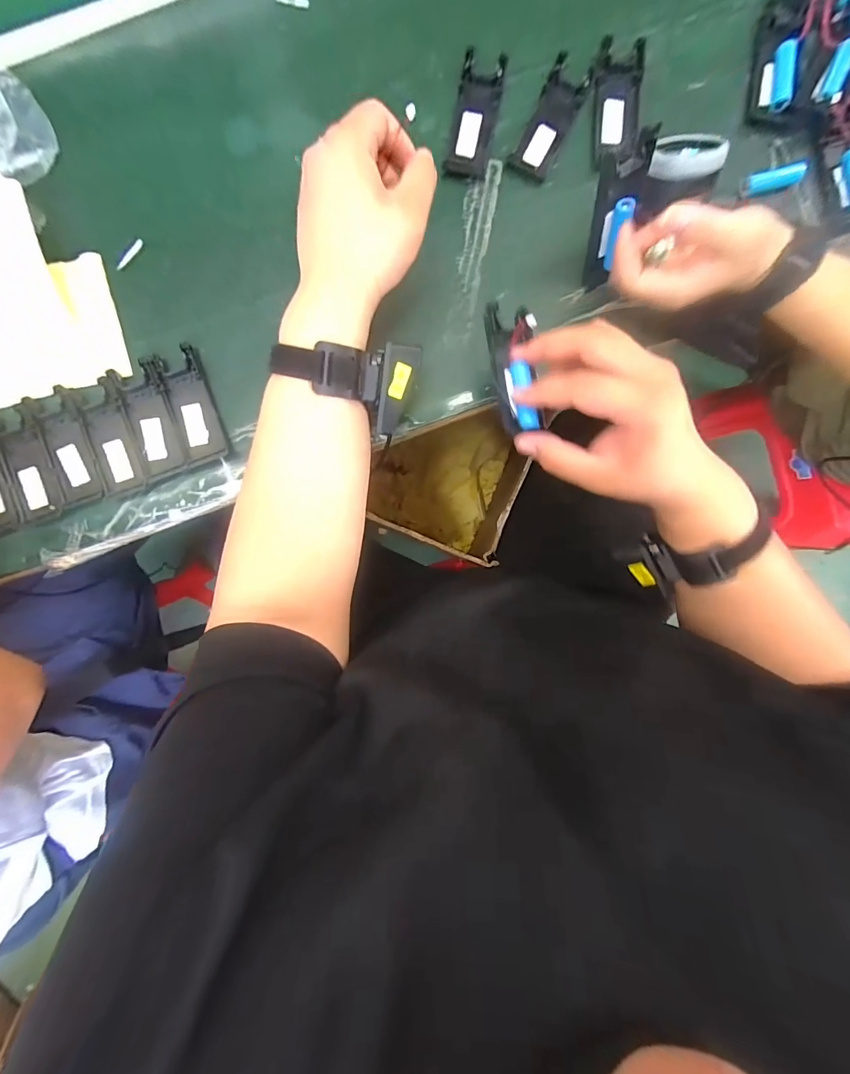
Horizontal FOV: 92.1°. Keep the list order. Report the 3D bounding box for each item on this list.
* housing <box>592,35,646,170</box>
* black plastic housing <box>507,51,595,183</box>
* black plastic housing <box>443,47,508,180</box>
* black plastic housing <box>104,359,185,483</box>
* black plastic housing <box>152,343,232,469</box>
[{"bbox_3d":[0.168,-0.376,0.357,0.039,0.013,0.095,1,92,0],"label":"housing"},{"bbox_3d":[0.110,-0.367,0.359,0.035,0.005,0.100,27,92,-1],"label":"black plastic housing"},{"bbox_3d":[0.044,-0.367,0.359,0.036,0.008,0.101,12,92,-1],"label":"black plastic housing"},{"bbox_3d":[-0.241,-0.100,0.358,0.041,0.013,0.097,-18,92,0],"label":"black plastic housing"},{"bbox_3d":[-0.205,-0.112,0.357,0.042,0.014,0.099,-18,92,0],"label":"black plastic housing"}]

